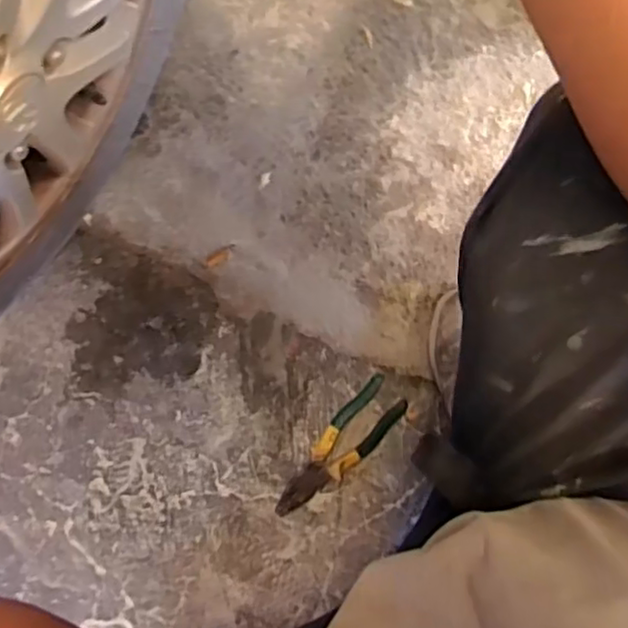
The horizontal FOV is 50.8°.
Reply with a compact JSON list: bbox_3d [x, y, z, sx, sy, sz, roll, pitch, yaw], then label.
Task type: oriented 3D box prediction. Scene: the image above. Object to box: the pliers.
[{"bbox_3d":[0.031,0.164,0.784,0.062,0.019,0.194,42,84,-4],"label":"pliers"}]

